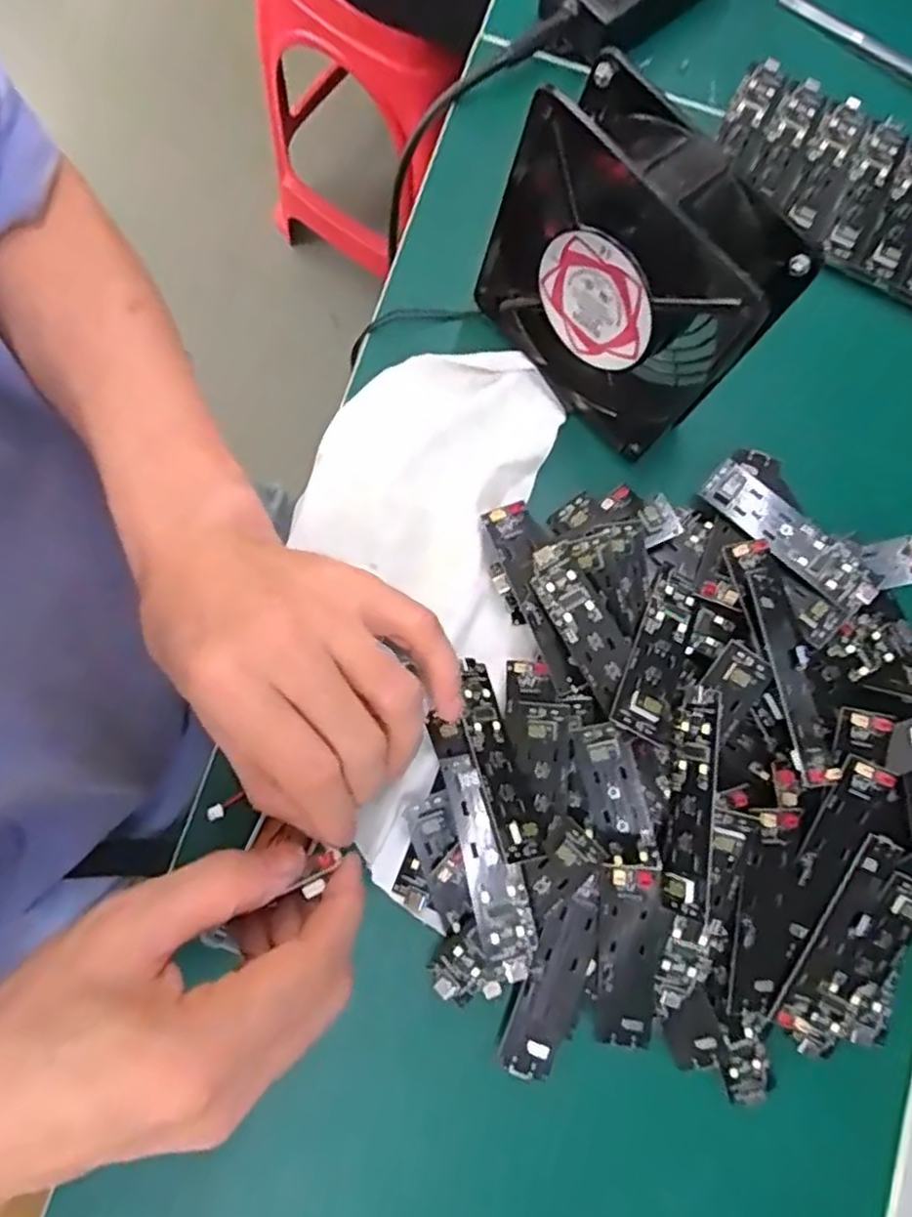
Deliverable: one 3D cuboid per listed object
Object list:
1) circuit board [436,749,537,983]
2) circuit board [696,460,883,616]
[{"bbox_3d":[0.014,0.108,0.307,0.022,0.005,0.090,-15,75,-1],"label":"circuit board"},{"bbox_3d":[0.157,-0.034,0.342,0.024,0.004,0.089,-45,75,1],"label":"circuit board"}]

